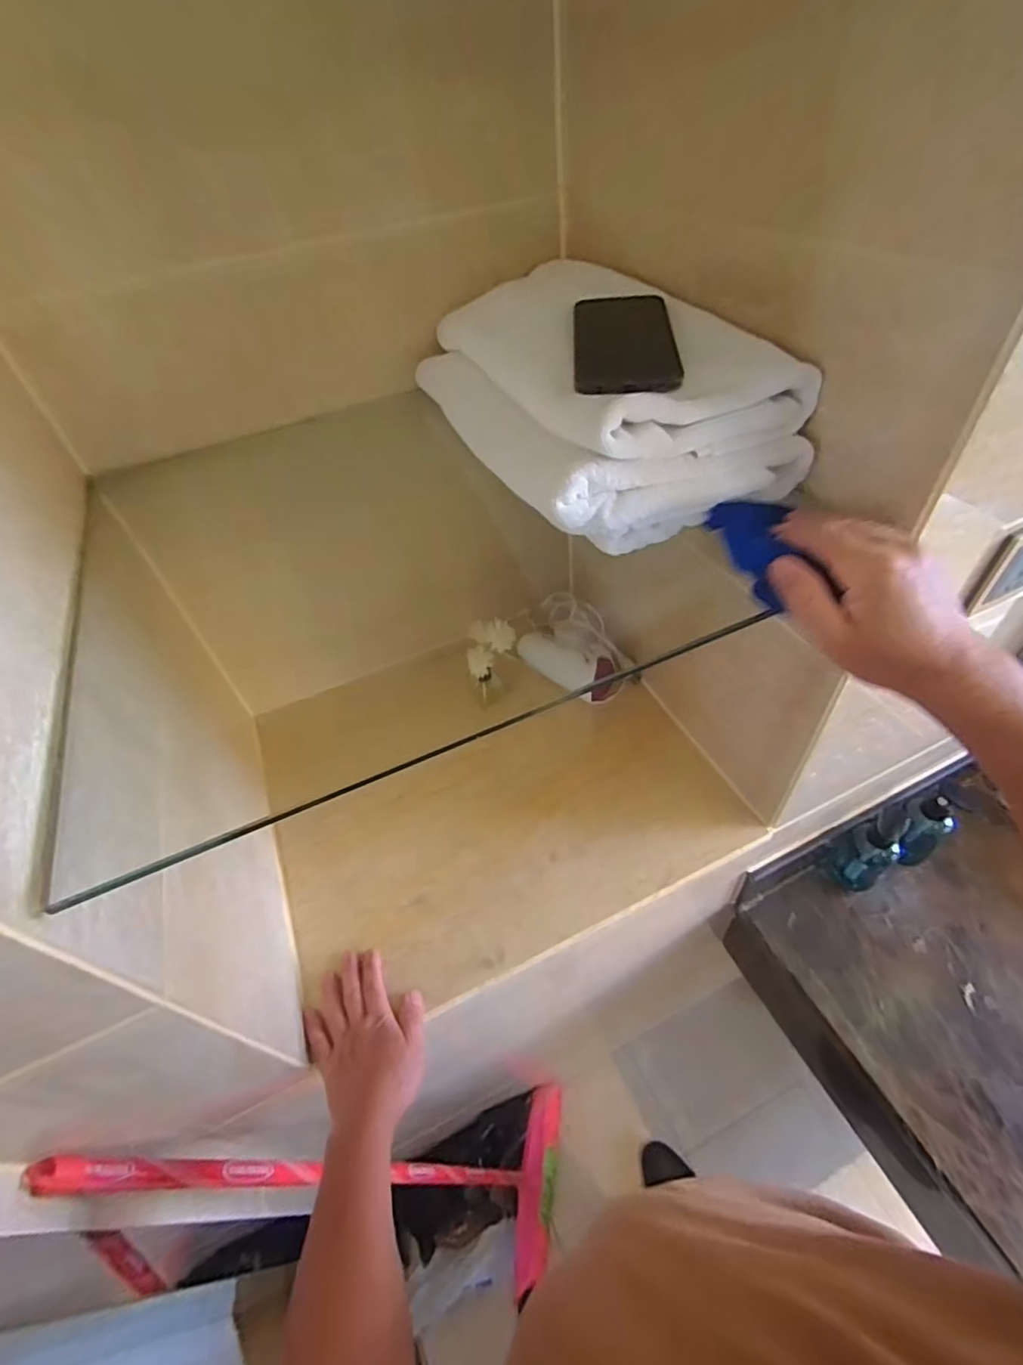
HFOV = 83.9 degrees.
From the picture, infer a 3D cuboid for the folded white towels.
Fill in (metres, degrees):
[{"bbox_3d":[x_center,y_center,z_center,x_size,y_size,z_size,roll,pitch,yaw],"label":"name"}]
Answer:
[{"bbox_3d":[0.067,-0.276,0.524,0.220,0.105,0.368,-21,49,-11],"label":"folded white towels"}]

